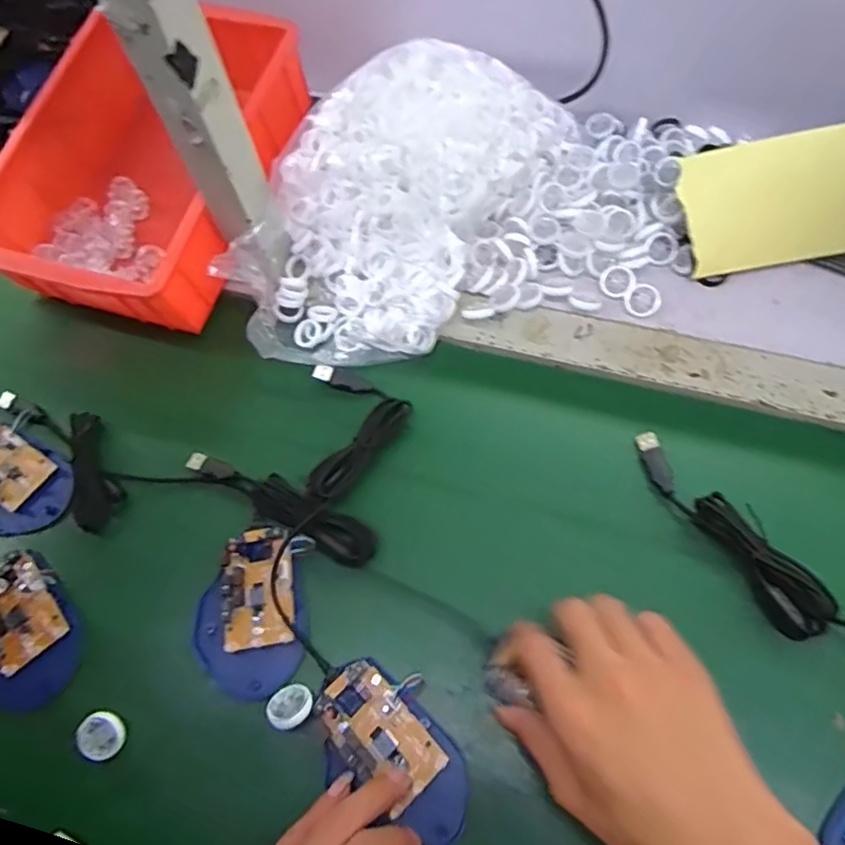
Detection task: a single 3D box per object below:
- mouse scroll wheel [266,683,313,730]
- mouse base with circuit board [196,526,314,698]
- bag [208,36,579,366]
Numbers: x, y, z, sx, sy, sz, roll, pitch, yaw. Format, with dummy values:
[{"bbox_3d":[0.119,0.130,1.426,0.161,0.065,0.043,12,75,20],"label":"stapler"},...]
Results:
[{"bbox_3d":[-0.080,0.172,0.364,0.028,0.007,0.027,5,44,45],"label":"mouse scroll wheel"},{"bbox_3d":[-0.115,0.124,0.398,0.075,0.025,0.104,-4,59,1],"label":"mouse base with circuit board"},{"bbox_3d":[-0.030,-0.186,0.510,0.184,0.122,0.311,28,64,19],"label":"bag"}]

